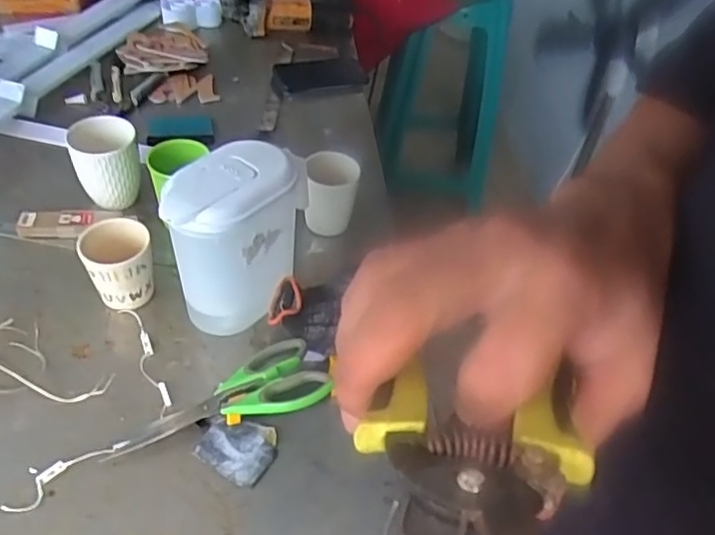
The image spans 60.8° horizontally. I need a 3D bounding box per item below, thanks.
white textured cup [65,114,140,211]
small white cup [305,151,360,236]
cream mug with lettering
[{"bbox_3d":[-0.324,-0.135,0.791,0.078,0.095,0.087,-11,48,-15],"label":"white textured cup"},{"bbox_3d":[-0.034,-0.092,0.788,0.071,0.094,0.066,-4,46,-8],"label":"small white cup"},{"bbox_3d":[-0.265,-0.003,0.684,0.072,0.085,0.071,-15,49,-18],"label":"cream mug with lettering"}]

